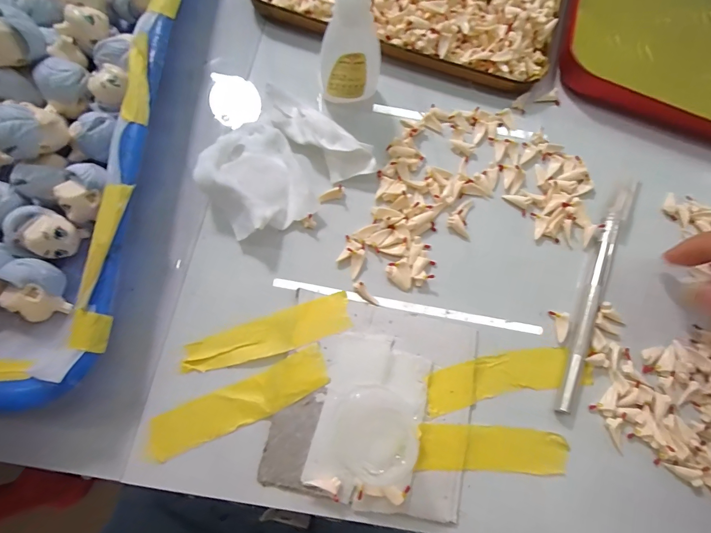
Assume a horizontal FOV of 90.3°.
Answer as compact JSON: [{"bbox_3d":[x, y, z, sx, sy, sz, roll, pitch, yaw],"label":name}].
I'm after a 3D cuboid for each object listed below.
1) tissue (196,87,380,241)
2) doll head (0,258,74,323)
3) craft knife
[{"bbox_3d":[-0.041,-0.055,0.191,0.069,0.023,0.079,40,75,6],"label":"tissue"},{"bbox_3d":[-0.146,0.010,0.158,0.019,0.015,0.025,-12,76,-8],"label":"doll head"},{"bbox_3d":[0.131,0.012,0.192,0.009,0.008,0.137,25,74,2],"label":"craft knife"}]

